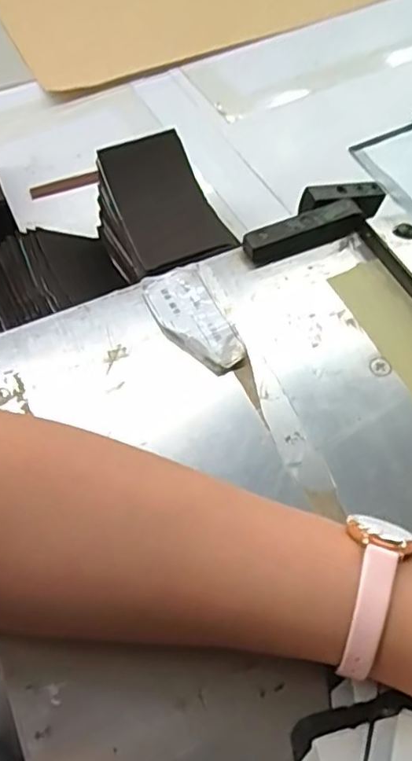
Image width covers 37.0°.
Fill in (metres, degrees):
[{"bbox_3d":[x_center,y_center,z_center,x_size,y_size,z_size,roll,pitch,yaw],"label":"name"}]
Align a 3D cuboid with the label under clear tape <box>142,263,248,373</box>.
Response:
[{"bbox_3d":[-0.008,-0.037,0.364,0.040,0.010,0.079,-21,59,-11],"label":"label under clear tape"}]

